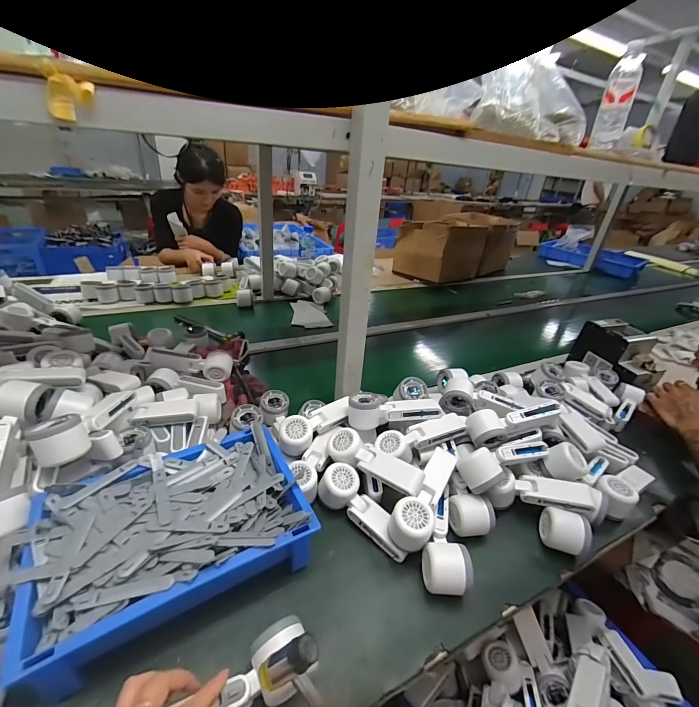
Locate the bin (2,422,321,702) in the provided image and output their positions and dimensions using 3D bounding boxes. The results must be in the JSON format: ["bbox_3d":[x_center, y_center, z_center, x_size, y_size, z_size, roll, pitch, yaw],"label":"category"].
[{"bbox_3d":[-0.222,0.237,0.452,0.309,0.088,0.222,-12,35,-28],"label":"bin"}]

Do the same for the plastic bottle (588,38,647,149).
[{"bbox_3d":[0.596,-0.566,0.765,0.065,0.186,0.051,20,33,22],"label":"plastic bottle"}]

